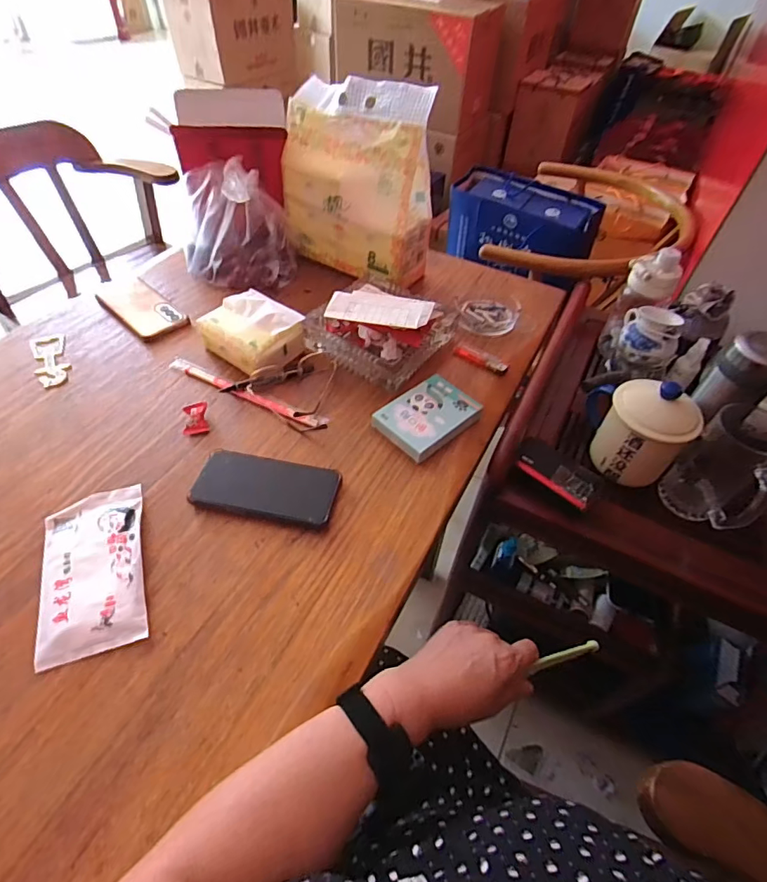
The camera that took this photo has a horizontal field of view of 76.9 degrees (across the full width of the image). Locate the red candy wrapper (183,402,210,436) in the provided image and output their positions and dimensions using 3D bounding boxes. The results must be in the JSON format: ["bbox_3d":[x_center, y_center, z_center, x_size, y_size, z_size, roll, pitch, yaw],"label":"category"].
[{"bbox_3d":[-0.238,-0.029,0.611,0.029,0.014,0.042,-8,52,-13],"label":"red candy wrapper"}]

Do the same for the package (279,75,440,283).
[{"bbox_3d":[-0.047,-0.407,0.783,0.251,0.267,0.095,29,53,17],"label":"package"}]

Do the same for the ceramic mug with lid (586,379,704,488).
[{"bbox_3d":[0.346,-0.027,0.658,0.131,0.131,0.105,32,54,19],"label":"ceramic mug with lid"}]

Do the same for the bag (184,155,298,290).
[{"bbox_3d":[-0.241,-0.357,0.800,0.181,0.153,0.133,-4,51,-9],"label":"bag"}]

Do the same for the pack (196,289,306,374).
[{"bbox_3d":[-0.189,-0.154,0.693,0.135,0.060,0.106,33,55,19],"label":"pack"}]

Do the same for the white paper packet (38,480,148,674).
[{"bbox_3d":[-0.286,0.123,0.478,0.090,0.015,0.171,-13,53,-16],"label":"white paper packet"}]

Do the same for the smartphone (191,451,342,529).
[{"bbox_3d":[-0.130,0.049,0.545,0.155,0.016,0.079,10,50,1],"label":"smartphone"}]

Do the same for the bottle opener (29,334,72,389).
[{"bbox_3d":[-0.463,-0.115,0.673,0.042,0.004,0.111,-20,56,-21],"label":"bottle opener"}]

